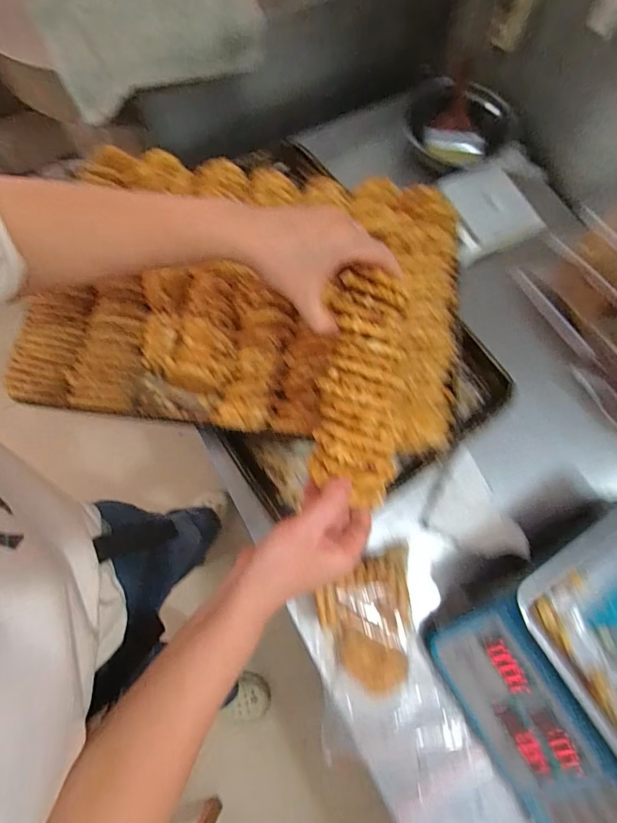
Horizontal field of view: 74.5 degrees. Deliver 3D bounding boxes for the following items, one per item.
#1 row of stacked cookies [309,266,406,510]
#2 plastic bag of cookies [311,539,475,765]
[{"bbox_3d":[0.047,-0.025,0.370,0.069,0.027,0.206,6,80,0],"label":"row of stacked cookies"},{"bbox_3d":[0.086,0.312,0.498,0.159,0.067,0.244,-13,74,-6],"label":"plastic bag of cookies"}]

